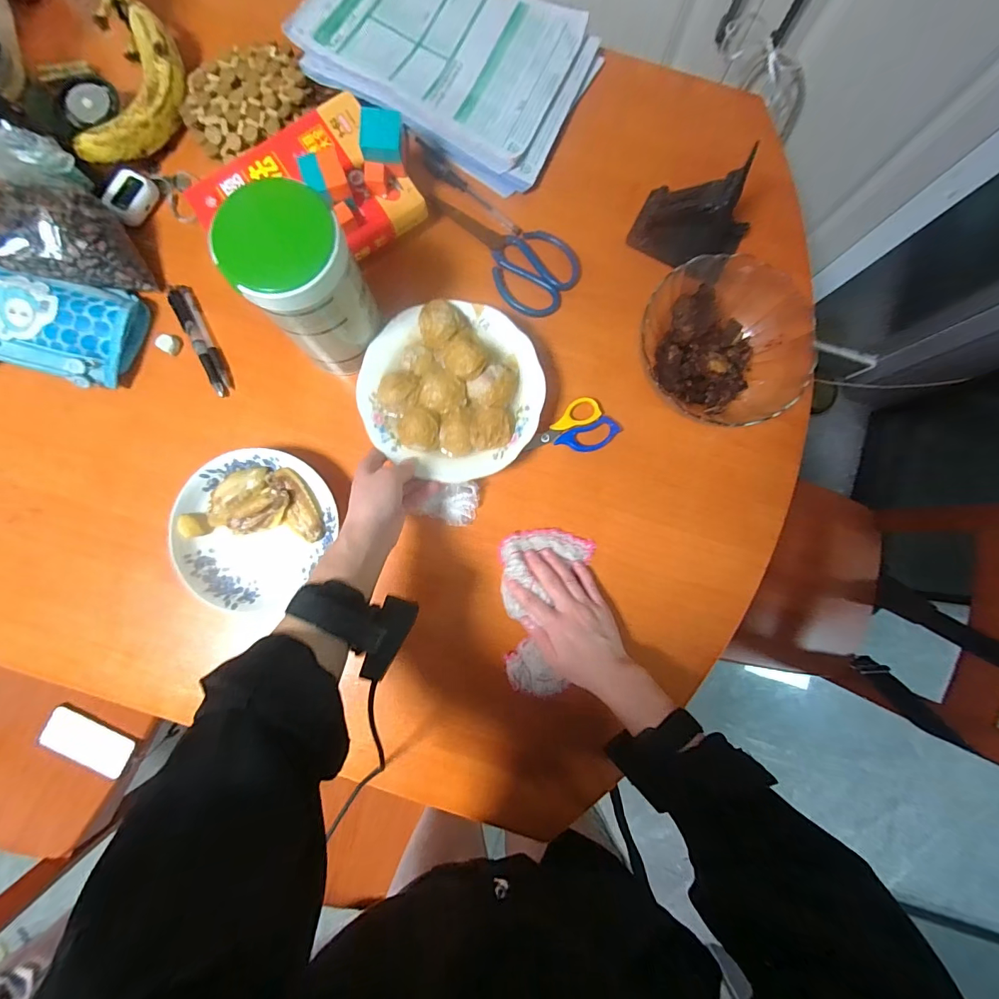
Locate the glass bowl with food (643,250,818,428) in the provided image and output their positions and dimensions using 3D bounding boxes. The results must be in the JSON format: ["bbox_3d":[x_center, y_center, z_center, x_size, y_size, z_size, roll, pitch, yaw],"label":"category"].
[{"bbox_3d":[0.247,-0.170,0.464,0.158,0.062,0.171,0,87,-2],"label":"glass bowl with food"}]

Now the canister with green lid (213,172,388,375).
[{"bbox_3d":[-0.177,-0.199,0.410,0.094,0.163,0.093,0,85,-2],"label":"canister with green lid"}]

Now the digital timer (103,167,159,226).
[{"bbox_3d":[-0.429,-0.349,0.490,0.039,0.021,0.060,26,76,-36],"label":"digital timer"}]

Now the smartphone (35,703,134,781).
[{"bbox_3d":[-0.754,0.444,0.775,0.152,0.010,0.080,34,72,-9],"label":"smartphone"}]

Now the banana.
[{"bbox_3d":[-0.408,-0.457,0.482,0.062,0.038,0.185,18,86,0],"label":"banana"}]

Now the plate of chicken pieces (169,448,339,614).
[{"bbox_3d":[-0.268,0.027,0.460,0.150,0.033,0.162,0,87,-2],"label":"plate of chicken pieces"}]

